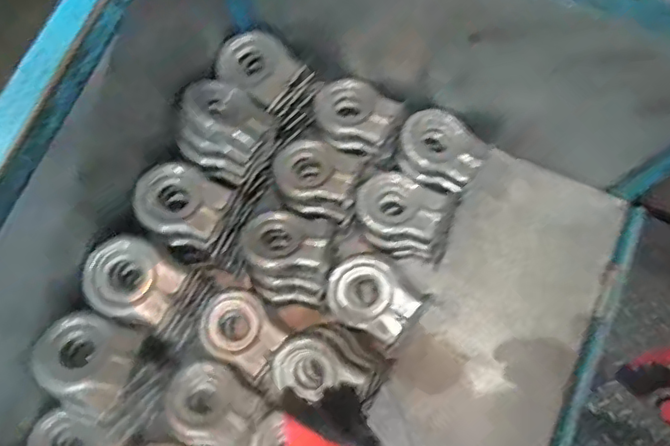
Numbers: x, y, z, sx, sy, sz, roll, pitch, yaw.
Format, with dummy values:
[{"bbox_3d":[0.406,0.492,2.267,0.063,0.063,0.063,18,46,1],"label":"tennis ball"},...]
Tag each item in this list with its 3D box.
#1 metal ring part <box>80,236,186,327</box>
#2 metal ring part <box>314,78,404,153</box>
[{"bbox_3d":[-0.250,0.073,0.693,0.110,0.036,0.094,41,76,-4],"label":"metal ring part"},{"bbox_3d":[0.032,-0.160,0.819,0.113,0.049,0.096,24,78,7],"label":"metal ring part"}]

